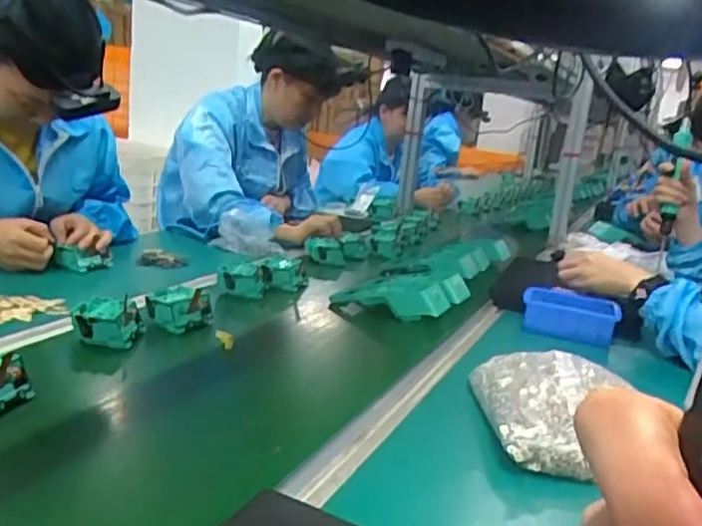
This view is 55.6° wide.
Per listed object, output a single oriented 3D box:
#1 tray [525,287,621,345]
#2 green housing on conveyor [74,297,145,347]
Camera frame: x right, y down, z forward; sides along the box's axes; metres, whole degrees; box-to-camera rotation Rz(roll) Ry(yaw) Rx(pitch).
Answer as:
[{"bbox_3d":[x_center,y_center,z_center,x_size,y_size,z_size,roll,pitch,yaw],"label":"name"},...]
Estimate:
[{"bbox_3d":[0.359,0.085,1.089,0.154,0.056,0.094,10,14,9],"label":"tray"},{"bbox_3d":[-0.310,0.076,0.857,0.091,0.044,0.078,4,14,-15],"label":"green housing on conveyor"}]

